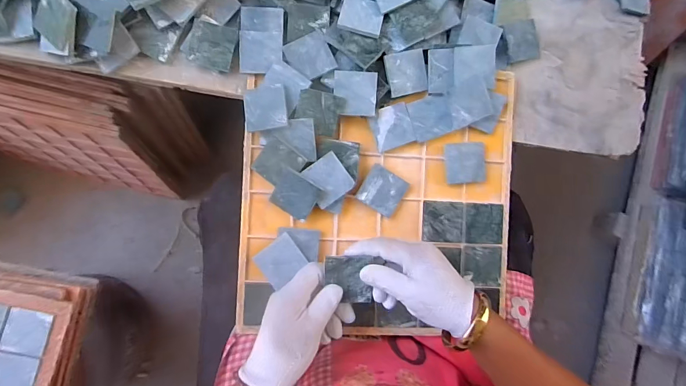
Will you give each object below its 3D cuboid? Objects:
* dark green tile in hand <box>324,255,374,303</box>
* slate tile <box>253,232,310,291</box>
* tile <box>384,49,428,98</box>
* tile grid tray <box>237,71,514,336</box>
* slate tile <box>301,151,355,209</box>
[{"bbox_3d":[0.005,0.087,0.363,0.047,0.004,0.050,0,103,-9],"label":"dark green tile in hand"},{"bbox_3d":[-0.072,0.078,0.421,0.049,0.004,0.044,-39,97,-6],"label":"slate tile"},{"bbox_3d":[0.075,-0.141,0.429,0.047,0.004,0.048,-14,103,-11],"label":"tile"},{"bbox_3d":[0.044,0.014,0.434,0.322,0.027,0.302,1,93,-5],"label":"tile grid tray"},{"bbox_3d":[-0.017,-0.015,0.418,0.047,0.007,0.049,-36,88,-10],"label":"slate tile"}]

